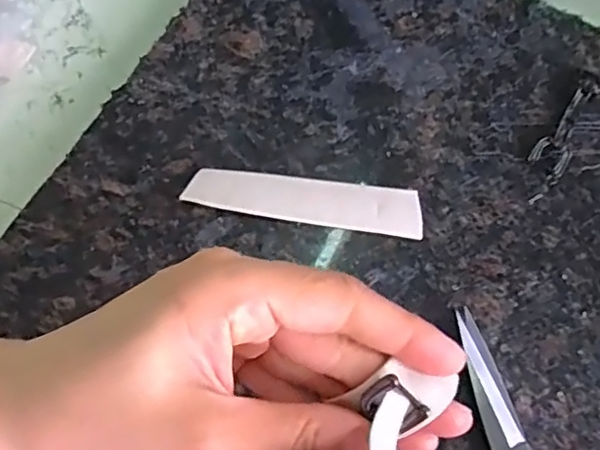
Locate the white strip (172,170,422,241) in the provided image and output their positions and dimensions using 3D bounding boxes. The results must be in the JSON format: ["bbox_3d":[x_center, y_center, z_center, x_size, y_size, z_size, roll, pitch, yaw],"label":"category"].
[{"bbox_3d":[0.002,-0.012,0.333,0.123,0.005,0.024,7,82,3],"label":"white strip"}]

